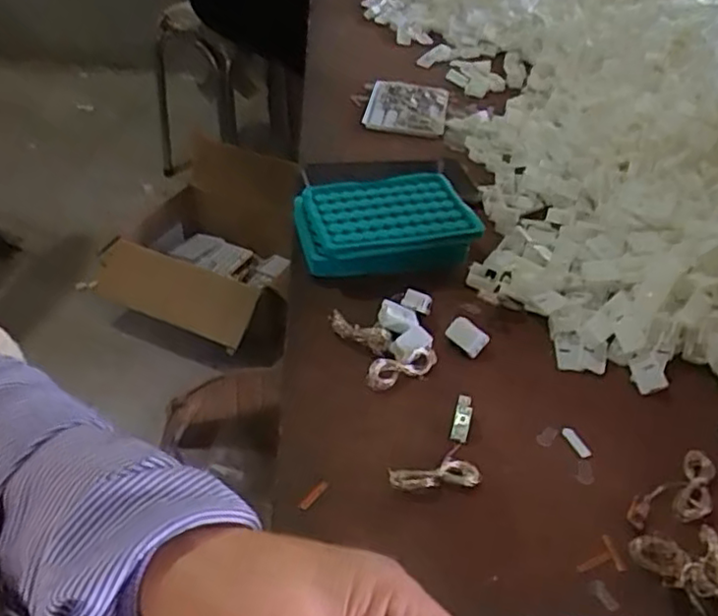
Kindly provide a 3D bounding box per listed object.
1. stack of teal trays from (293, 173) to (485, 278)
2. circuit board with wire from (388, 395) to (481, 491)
[{"bbox_3d":[0.022,-0.068,0.564,0.146,0.045,0.097,-3,40,-10],"label":"stack of teal trays"},{"bbox_3d":[0.057,0.090,0.403,0.041,0.017,0.077,31,46,29],"label":"circuit board with wire"}]

